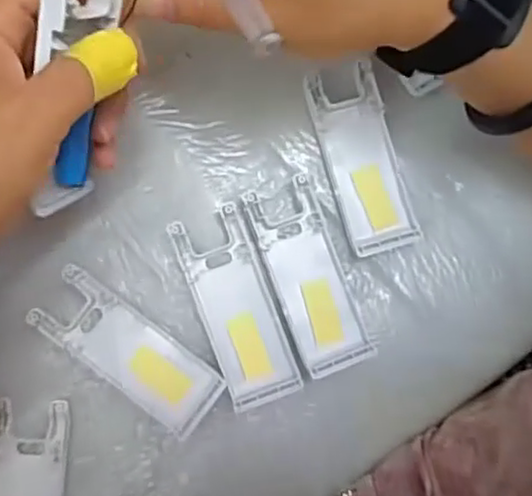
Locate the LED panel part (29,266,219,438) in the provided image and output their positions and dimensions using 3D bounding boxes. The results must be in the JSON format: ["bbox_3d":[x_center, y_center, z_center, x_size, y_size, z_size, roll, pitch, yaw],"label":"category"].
[{"bbox_3d":[-0.074,0.055,0.357,0.102,0.008,0.039,37,85,-2],"label":"LED panel part"}]

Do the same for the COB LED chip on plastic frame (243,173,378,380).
[{"bbox_3d":[0.024,0.015,0.361,0.039,0.008,0.102,-20,86,-12],"label":"COB LED chip on plastic frame"}]

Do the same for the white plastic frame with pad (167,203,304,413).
[{"bbox_3d":[-0.015,0.032,0.357,0.038,0.011,0.103,-20,89,-5],"label":"white plastic frame with pad"}]

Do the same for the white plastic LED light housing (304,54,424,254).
[{"bbox_3d":[0.055,-0.049,0.372,0.040,0.015,0.102,-16,88,-5],"label":"white plastic LED light housing"}]

